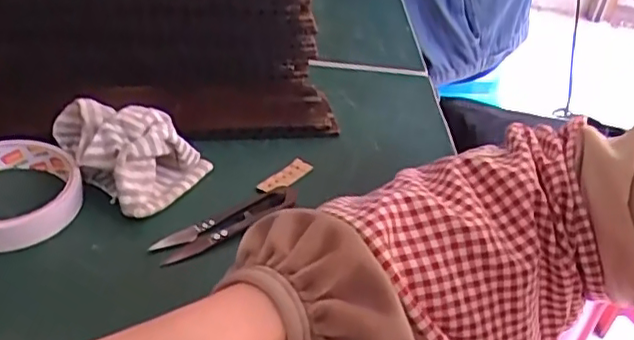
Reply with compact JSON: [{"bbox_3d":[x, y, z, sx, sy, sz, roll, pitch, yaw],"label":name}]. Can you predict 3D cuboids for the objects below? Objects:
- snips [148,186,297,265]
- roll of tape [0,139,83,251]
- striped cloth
[{"bbox_3d":[-0.055,0.032,0.383,0.027,0.013,0.098,32,42,31],"label":"snips"},{"bbox_3d":[-0.192,0.016,0.377,0.086,0.023,0.088,5,35,-3],"label":"roll of tape"},{"bbox_3d":[-0.125,-0.018,0.416,0.101,0.042,0.077,33,42,32],"label":"striped cloth"}]

